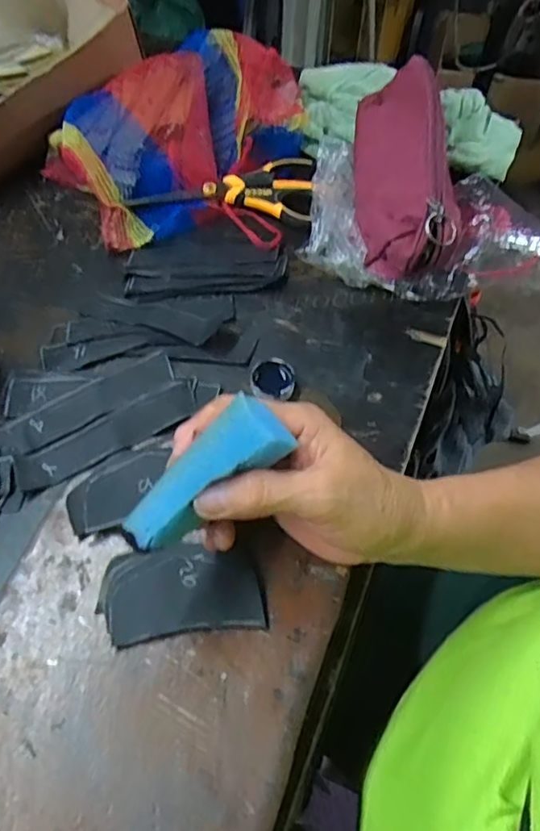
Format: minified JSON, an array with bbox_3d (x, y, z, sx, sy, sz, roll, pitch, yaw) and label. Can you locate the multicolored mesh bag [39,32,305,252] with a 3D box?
[{"bbox_3d":[-0.078,-0.271,0.542,0.265,0.059,0.171,-37,65,-22],"label":"multicolored mesh bag"}]

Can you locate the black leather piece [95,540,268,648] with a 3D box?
[{"bbox_3d":[-0.048,0.094,0.309,0.084,0.010,0.047,-7,57,-5],"label":"black leather piece"}]

